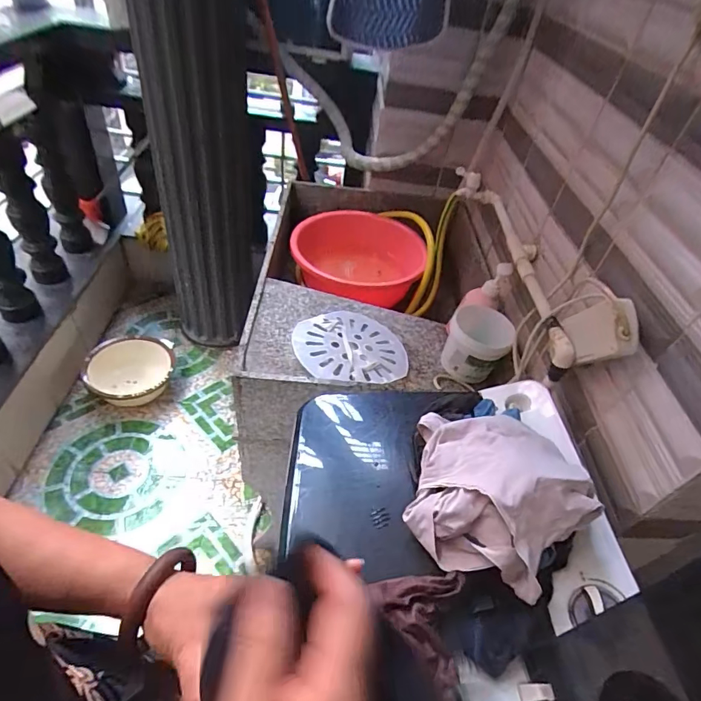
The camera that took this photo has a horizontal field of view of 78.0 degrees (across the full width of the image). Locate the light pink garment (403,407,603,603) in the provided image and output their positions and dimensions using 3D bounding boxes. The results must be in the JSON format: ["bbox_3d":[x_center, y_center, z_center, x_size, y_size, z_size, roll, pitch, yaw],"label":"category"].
[{"bbox_3d":[0.176,0.158,0.518,0.185,0.099,0.198,16,45,4],"label":"light pink garment"}]

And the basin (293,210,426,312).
[{"bbox_3d":[0.011,-0.262,1.293,0.369,0.186,0.384,6,45,-6],"label":"basin"}]

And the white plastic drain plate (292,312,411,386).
[{"bbox_3d":[0.001,-0.010,0.893,0.244,0.014,0.209,-8,45,-32],"label":"white plastic drain plate"}]

